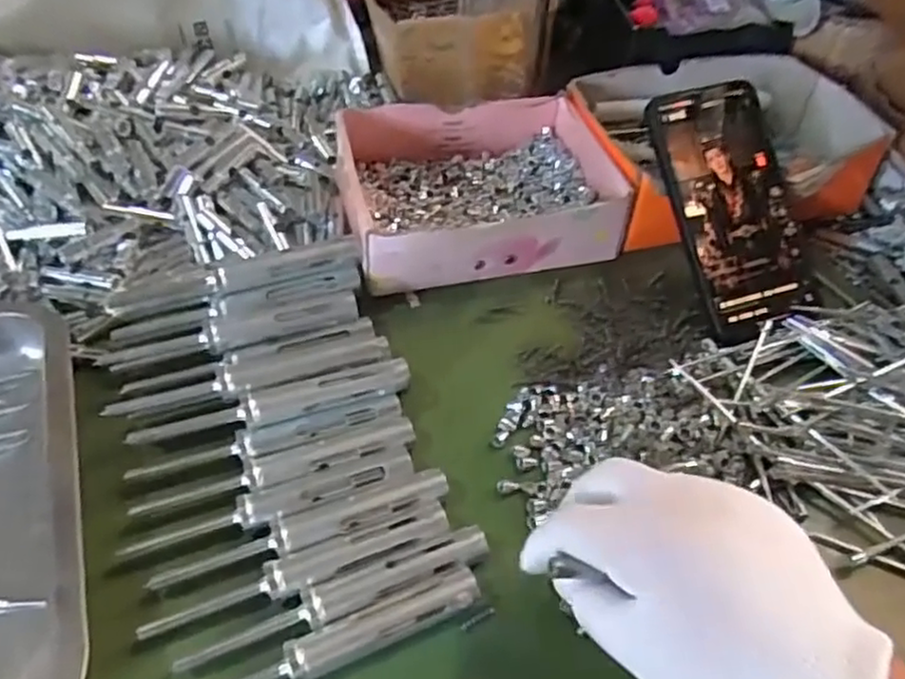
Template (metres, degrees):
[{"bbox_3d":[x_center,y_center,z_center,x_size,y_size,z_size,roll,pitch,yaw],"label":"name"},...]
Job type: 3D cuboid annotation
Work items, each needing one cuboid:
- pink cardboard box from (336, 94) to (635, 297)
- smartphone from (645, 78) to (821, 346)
[{"bbox_3d":[0.016,-0.112,0.472,0.180,0.049,0.142,-11,51,-11],"label":"pink cardboard box"},{"bbox_3d":[0.184,-0.086,0.431,0.090,0.012,0.158,-16,86,-9],"label":"smartphone"}]

